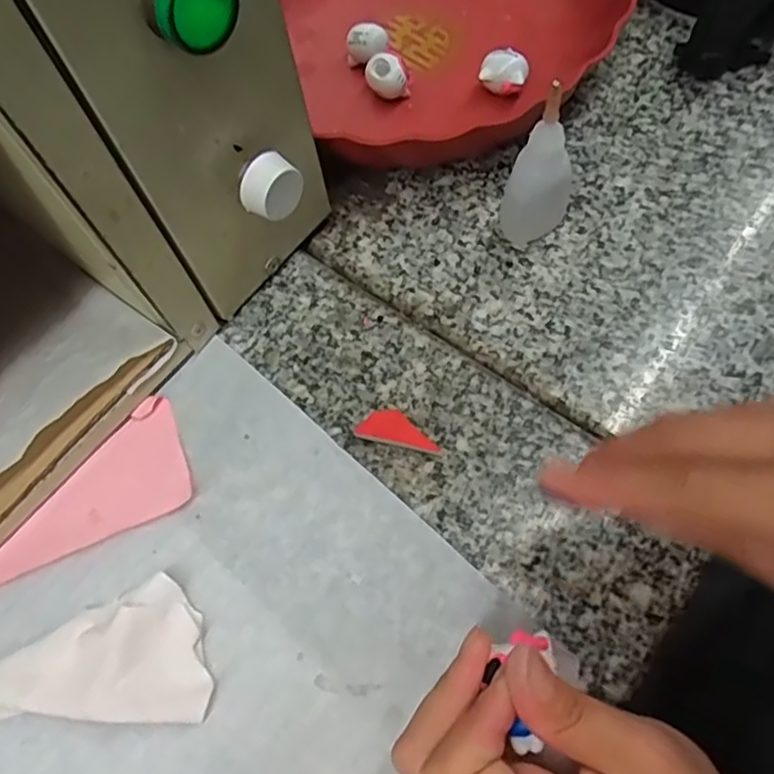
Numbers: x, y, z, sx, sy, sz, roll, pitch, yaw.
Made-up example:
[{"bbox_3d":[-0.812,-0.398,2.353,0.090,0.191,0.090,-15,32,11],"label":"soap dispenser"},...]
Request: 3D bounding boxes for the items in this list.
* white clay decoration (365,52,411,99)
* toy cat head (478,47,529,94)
[{"bbox_3d":[0.000,-0.174,0.369,0.023,0.022,0.015,32,73,17],"label":"white clay decoration"},{"bbox_3d":[0.065,-0.172,0.364,0.025,0.025,0.020,18,69,12],"label":"toy cat head"}]

